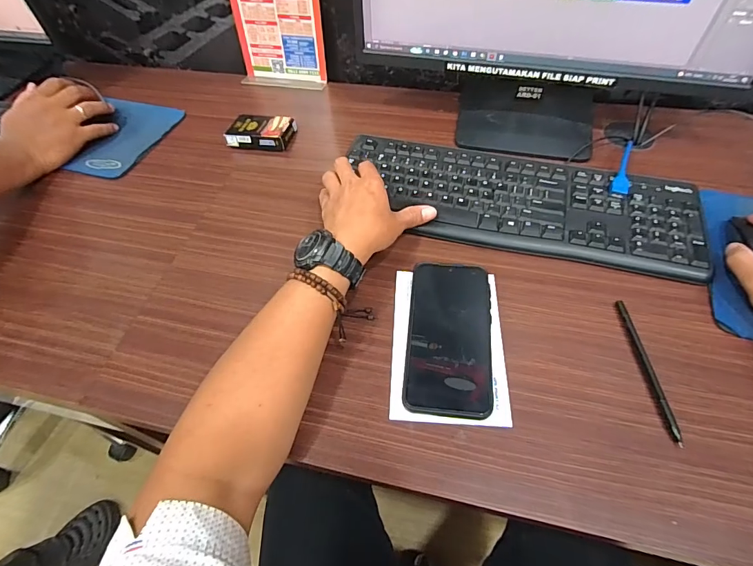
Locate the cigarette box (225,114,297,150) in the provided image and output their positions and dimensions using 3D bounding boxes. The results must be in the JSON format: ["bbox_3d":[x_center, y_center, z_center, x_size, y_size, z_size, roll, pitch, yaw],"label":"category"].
[{"bbox_3d":[-0.172,-0.227,0.584,0.090,0.021,0.059,4,55,6],"label":"cigarette box"}]

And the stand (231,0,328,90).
[{"bbox_3d":[-0.163,-0.426,0.619,0.151,0.208,0.049,9,56,9],"label":"stand"}]

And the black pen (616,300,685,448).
[{"bbox_3d":[0.251,0.076,0.360,0.006,0.006,0.138,-3,55,1],"label":"black pen"}]

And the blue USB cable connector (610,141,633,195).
[{"bbox_3d":[0.310,-0.144,0.484,0.019,0.014,0.102,22,59,17],"label":"blue USB cable connector"}]

